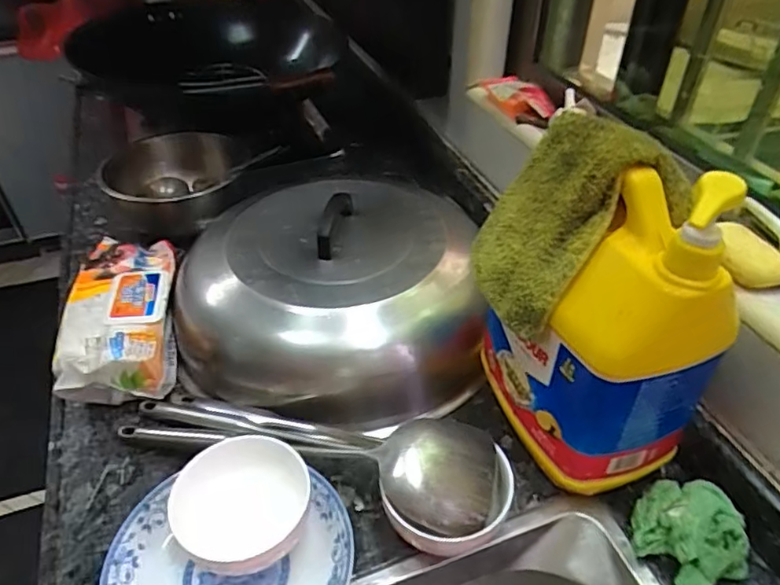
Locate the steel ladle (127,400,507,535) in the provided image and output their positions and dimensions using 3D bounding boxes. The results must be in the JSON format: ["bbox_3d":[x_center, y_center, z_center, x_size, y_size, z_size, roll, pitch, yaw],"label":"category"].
[{"bbox_3d":[-0.083,0.140,0.545,0.357,0.079,0.093,14,43,16],"label":"steel ladle"}]

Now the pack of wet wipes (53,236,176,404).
[{"bbox_3d":[-0.307,0.022,0.679,0.108,0.064,0.234,-7,41,-7],"label":"pack of wet wipes"}]

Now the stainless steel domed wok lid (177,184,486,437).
[{"bbox_3d":[-0.066,-0.003,0.675,0.336,0.121,0.283,3,41,5],"label":"stainless steel domed wok lid"}]

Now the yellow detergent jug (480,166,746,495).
[{"bbox_3d":[0.174,0.015,0.484,0.115,0.287,0.156,-13,42,-14],"label":"yellow detergent jug"}]

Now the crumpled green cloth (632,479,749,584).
[{"bbox_3d":[0.255,0.204,0.494,0.085,0.048,0.084,-28,48,-28],"label":"crumpled green cloth"}]

